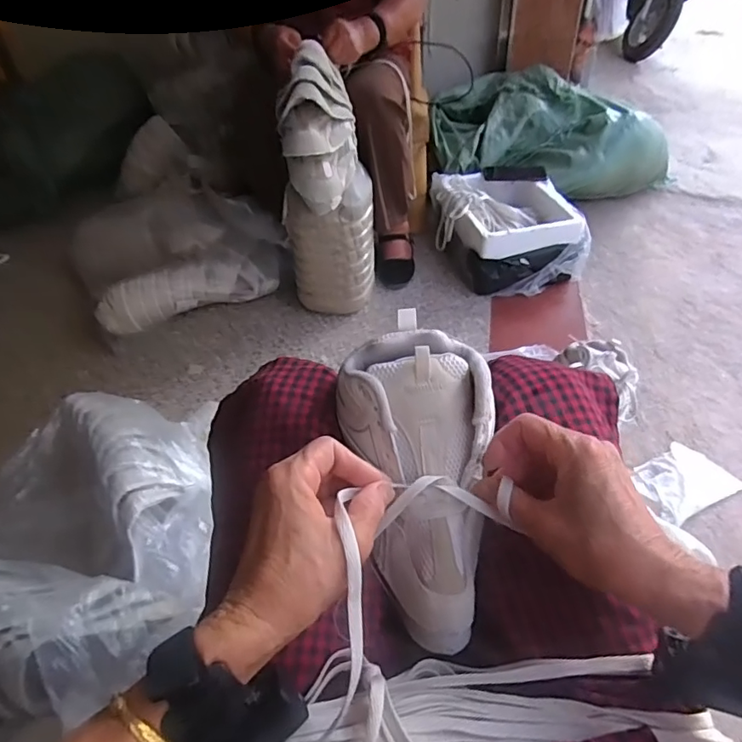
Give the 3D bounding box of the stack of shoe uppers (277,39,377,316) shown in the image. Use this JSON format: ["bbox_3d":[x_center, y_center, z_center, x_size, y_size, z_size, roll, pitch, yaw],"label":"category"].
[{"bbox_3d":[-0.086,-0.352,1.116,0.197,0.523,0.184,-3,47,-4],"label":"stack of shoe uppers"}]

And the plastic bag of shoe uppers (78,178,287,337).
[{"bbox_3d":[-0.506,-0.320,1.351,0.476,0.173,0.432,-22,51,-21],"label":"plastic bag of shoe uppers"}]

